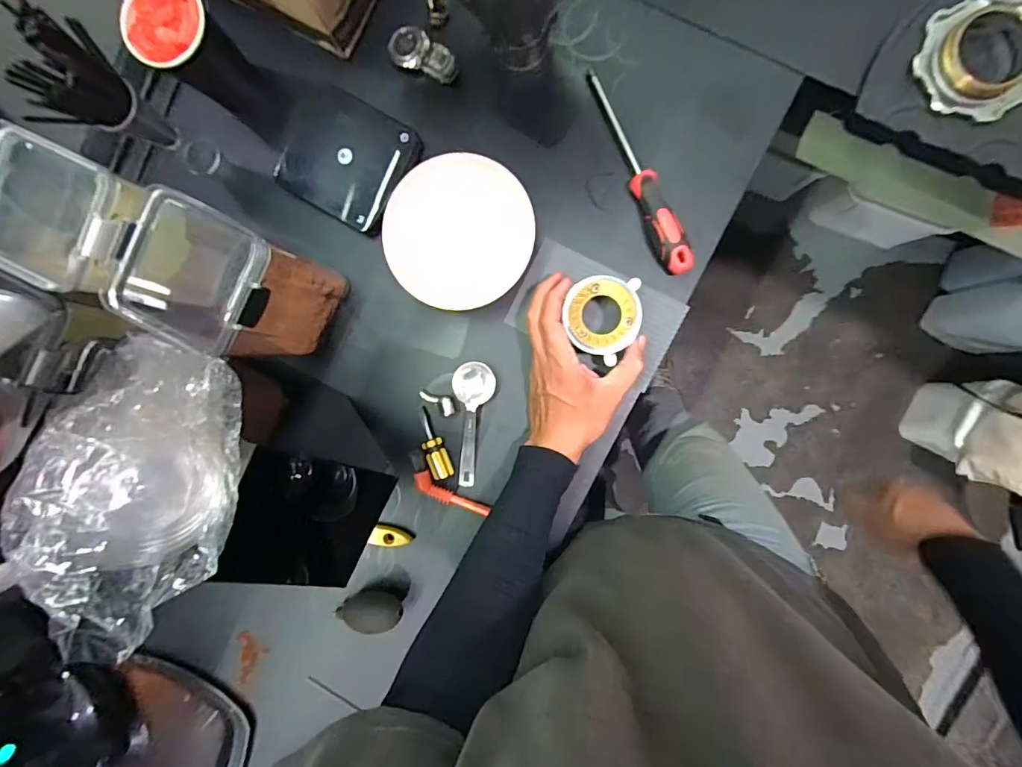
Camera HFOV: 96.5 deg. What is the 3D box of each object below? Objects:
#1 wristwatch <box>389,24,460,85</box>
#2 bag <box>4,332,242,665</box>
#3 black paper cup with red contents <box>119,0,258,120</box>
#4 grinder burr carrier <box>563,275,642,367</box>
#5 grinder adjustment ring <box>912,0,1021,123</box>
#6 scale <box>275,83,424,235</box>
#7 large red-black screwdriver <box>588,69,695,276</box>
[{"bbox_3d":[-0.090,-0.335,0.468,0.073,0.026,0.039,43,93,1],"label":"wristwatch"},{"bbox_3d":[-0.211,0.071,0.269,0.072,0.089,0.175,12,92,3],"label":"bag"},{"bbox_3d":[-0.303,-0.323,0.451,0.070,0.104,0.074,0,92,3],"label":"black paper cup with red contents"},{"bbox_3d":[0.087,-0.061,0.430,0.068,0.012,0.080,4,93,6],"label":"grinder burr carrier"},{"bbox_3d":[0.438,-0.302,0.421,0.095,0.027,0.109,-28,90,4],"label":"grinder adjustment ring"},{"bbox_3d":[-0.181,-0.242,0.487,0.143,0.017,0.117,31,93,2],"label":"scale"},{"bbox_3d":[0.129,-0.211,0.454,0.028,0.028,0.216,-22,90,4],"label":"large red-black screwdriver"}]

